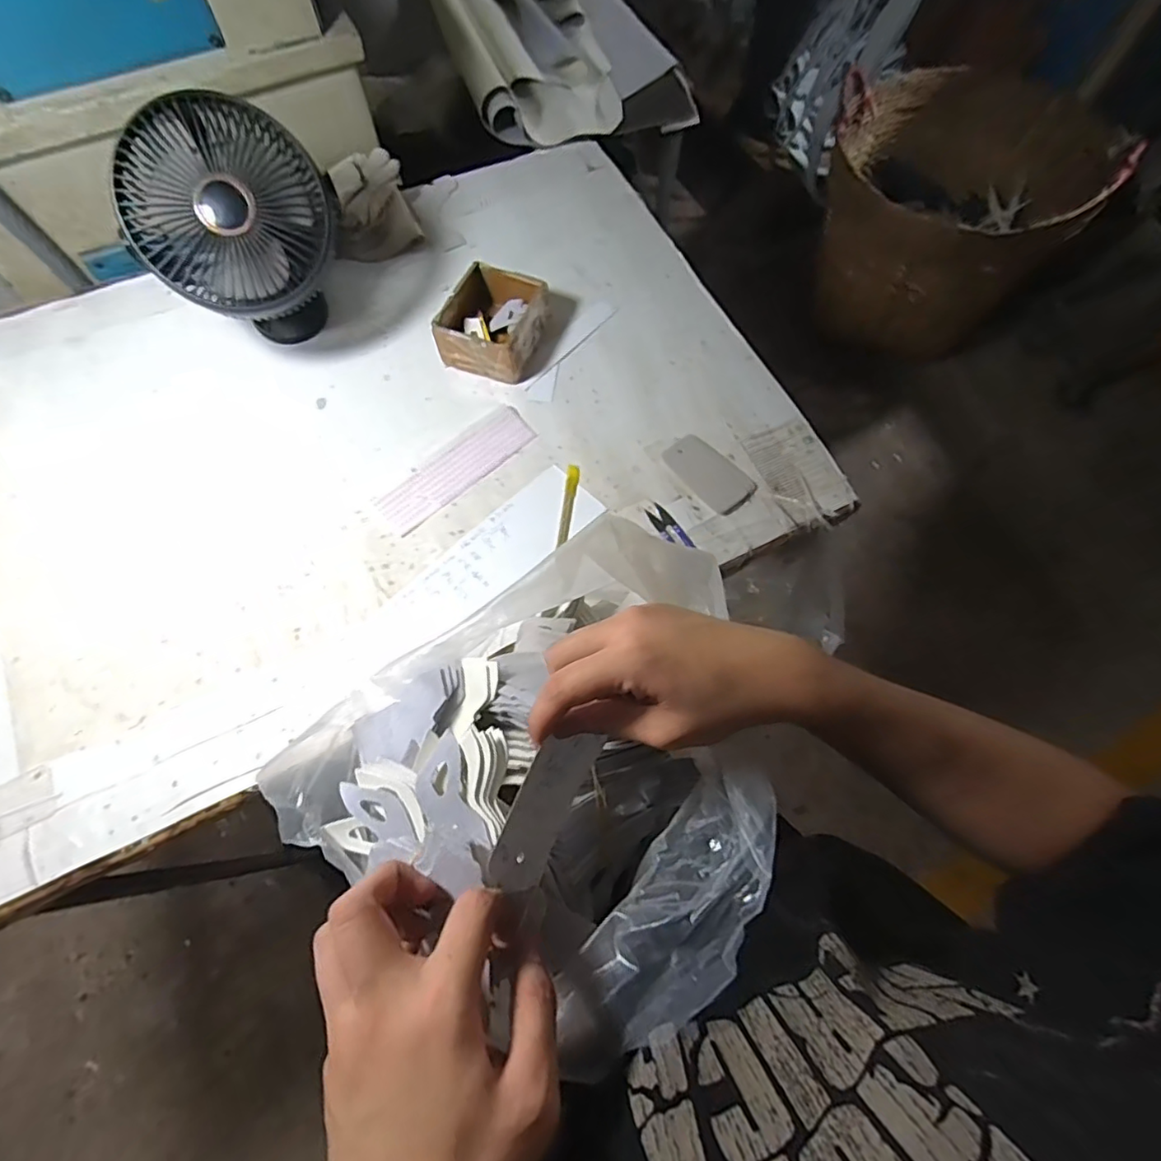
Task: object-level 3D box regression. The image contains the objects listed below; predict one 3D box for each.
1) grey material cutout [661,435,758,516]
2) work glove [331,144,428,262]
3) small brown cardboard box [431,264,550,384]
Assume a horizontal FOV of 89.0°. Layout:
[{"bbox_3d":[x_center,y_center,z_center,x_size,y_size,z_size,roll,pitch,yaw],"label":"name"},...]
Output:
[{"bbox_3d":[0.153,-0.128,0.702,0.063,0.010,0.108,-42,75,-17],"label":"grey material cutout"},{"bbox_3d":[-0.287,-0.506,0.803,0.119,0.064,0.116,-19,70,-9],"label":"work glove"},{"bbox_3d":[-0.107,-0.332,0.750,0.114,0.052,0.140,16,68,5],"label":"small brown cardboard box"}]

